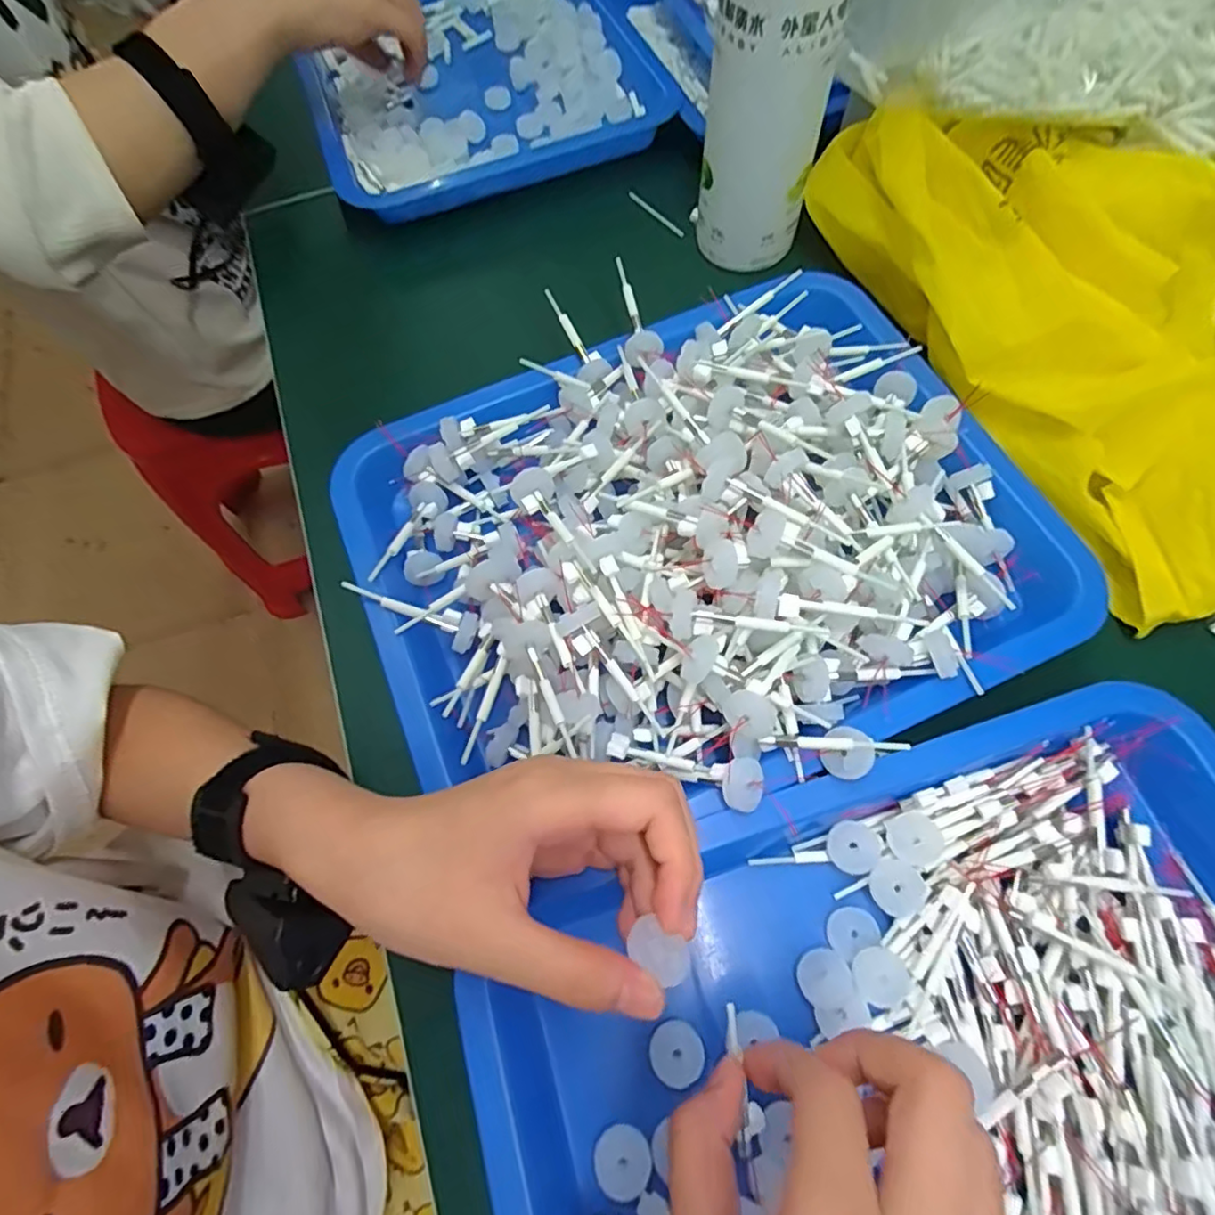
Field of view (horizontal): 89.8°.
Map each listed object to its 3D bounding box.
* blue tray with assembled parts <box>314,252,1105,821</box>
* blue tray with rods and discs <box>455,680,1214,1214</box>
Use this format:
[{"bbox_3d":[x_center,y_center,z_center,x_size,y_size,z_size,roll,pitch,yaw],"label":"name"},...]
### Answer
[{"bbox_3d":[0.038,-0.046,0.297,0.320,0.063,0.268,-26,68,-8],"label":"blue tray with assembled parts"},{"bbox_3d":[0.136,0.187,0.222,0.320,0.036,0.249,-19,68,-5],"label":"blue tray with rods and discs"}]

